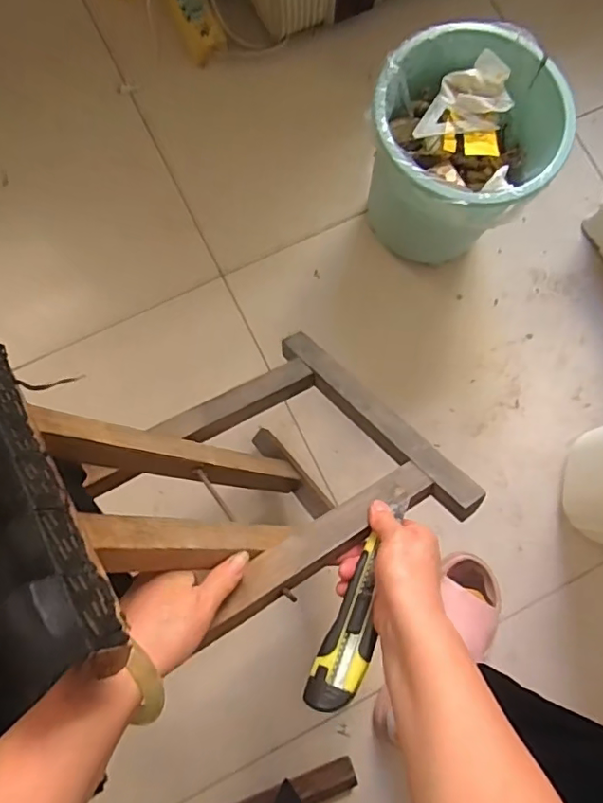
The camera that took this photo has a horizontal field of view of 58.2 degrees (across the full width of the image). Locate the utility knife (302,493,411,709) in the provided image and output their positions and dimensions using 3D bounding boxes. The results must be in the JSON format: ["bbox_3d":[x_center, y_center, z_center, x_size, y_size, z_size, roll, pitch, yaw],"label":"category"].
[{"bbox_3d":[0.050,0.159,0.439,0.036,0.020,0.173,22,65,2],"label":"utility knife"}]

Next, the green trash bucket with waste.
[{"bbox_3d":[0.186,-0.303,0.686,0.203,0.209,0.218,1,79,-3],"label":"green trash bucket with waste"}]

